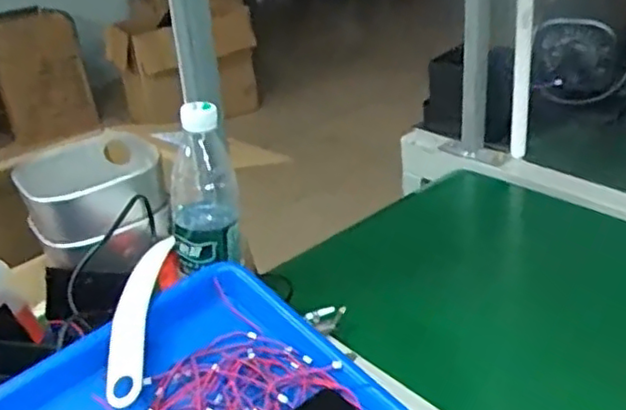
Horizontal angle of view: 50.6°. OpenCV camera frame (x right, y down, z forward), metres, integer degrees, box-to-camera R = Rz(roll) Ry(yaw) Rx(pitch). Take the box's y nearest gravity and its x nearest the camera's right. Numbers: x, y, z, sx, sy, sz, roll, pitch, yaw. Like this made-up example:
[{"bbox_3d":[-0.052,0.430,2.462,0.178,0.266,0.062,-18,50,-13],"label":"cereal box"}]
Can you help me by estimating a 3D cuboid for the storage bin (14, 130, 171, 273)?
[{"bbox_3d":[-0.230,-0.001,0.721,0.143,0.087,0.129,-21,32,-26],"label":"storage bin"}]

